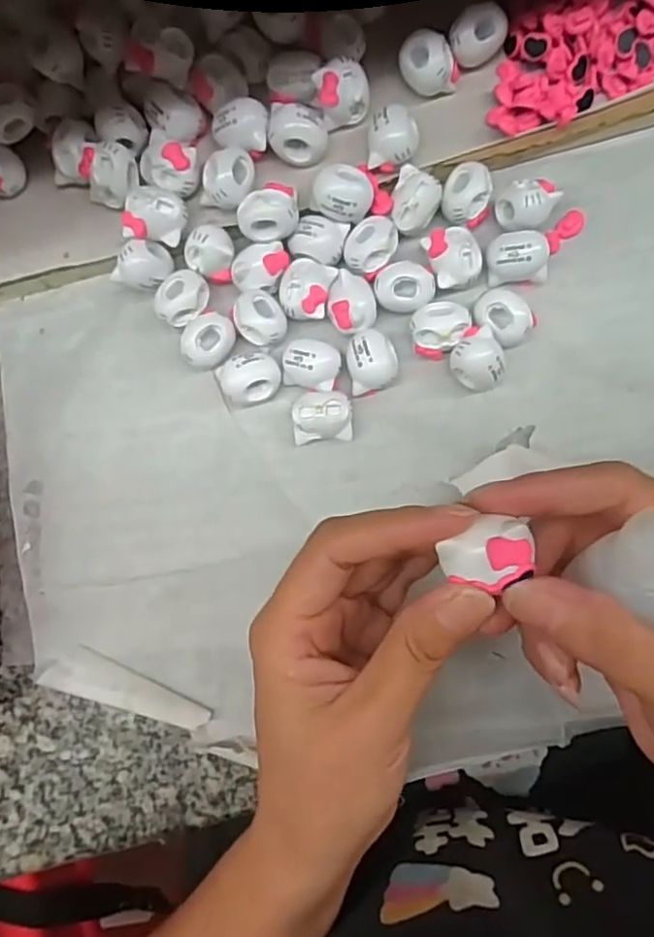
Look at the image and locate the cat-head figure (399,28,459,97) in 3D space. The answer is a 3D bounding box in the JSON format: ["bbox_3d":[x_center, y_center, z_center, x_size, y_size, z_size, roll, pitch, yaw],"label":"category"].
[{"bbox_3d":[0.043,-0.170,0.271,0.024,0.022,0.021,2,84,4],"label":"cat-head figure"}]

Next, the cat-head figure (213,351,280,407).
[{"bbox_3d":[-0.032,-0.038,0.271,0.024,0.018,0.019,-18,83,2],"label":"cat-head figure"}]

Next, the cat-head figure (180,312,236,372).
[{"bbox_3d":[-0.051,-0.054,0.274,0.018,0.016,0.025,29,86,7],"label":"cat-head figure"}]

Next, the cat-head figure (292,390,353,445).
[{"bbox_3d":[-0.002,-0.021,0.268,0.024,0.017,0.019,-3,83,4],"label":"cat-head figure"}]

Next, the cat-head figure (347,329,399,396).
[{"bbox_3d":[0.019,-0.044,0.269,0.021,0.019,0.025,2,84,4],"label":"cat-head figure"}]

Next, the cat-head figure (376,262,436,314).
[{"bbox_3d":[0.033,-0.078,0.271,0.024,0.015,0.021,2,84,4],"label":"cat-head figure"}]

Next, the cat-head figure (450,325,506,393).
[{"bbox_3d":[0.063,-0.045,0.264,0.022,0.022,0.023,0,84,4],"label":"cat-head figure"}]

